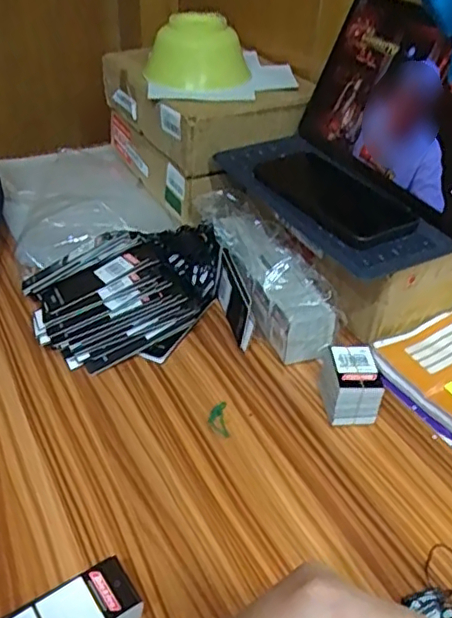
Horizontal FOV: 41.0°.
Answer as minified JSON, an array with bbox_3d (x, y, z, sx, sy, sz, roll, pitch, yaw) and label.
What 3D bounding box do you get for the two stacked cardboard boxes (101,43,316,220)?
[{"bbox_3d":[-0.032,-0.245,0.810,0.186,0.139,0.278,-20,43,-26],"label":"two stacked cardboard boxes"}]

